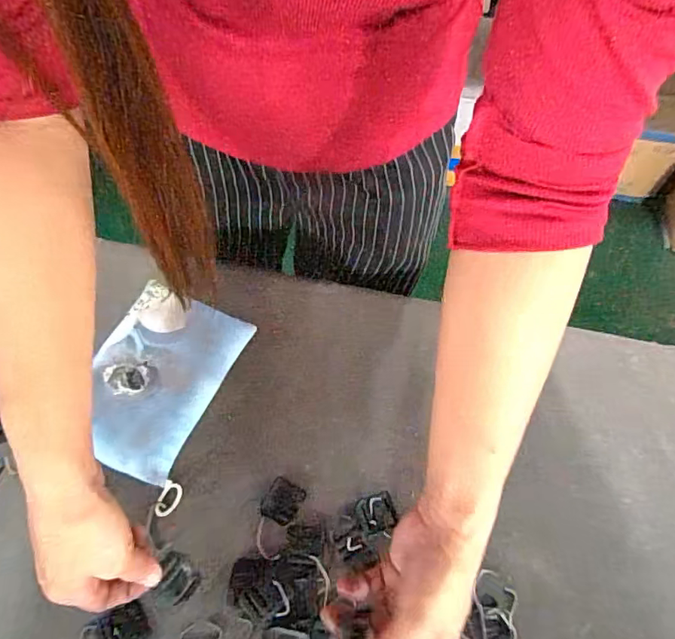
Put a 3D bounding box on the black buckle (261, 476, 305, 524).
[{"bbox_3d":[-0.046,0.152,0.424,0.030,0.004,0.033,22,61,9],"label":"black buckle"}]

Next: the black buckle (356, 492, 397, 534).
[{"bbox_3d":[0.032,0.161,0.419,0.031,0.005,0.030,1,60,-2],"label":"black buckle"}]

